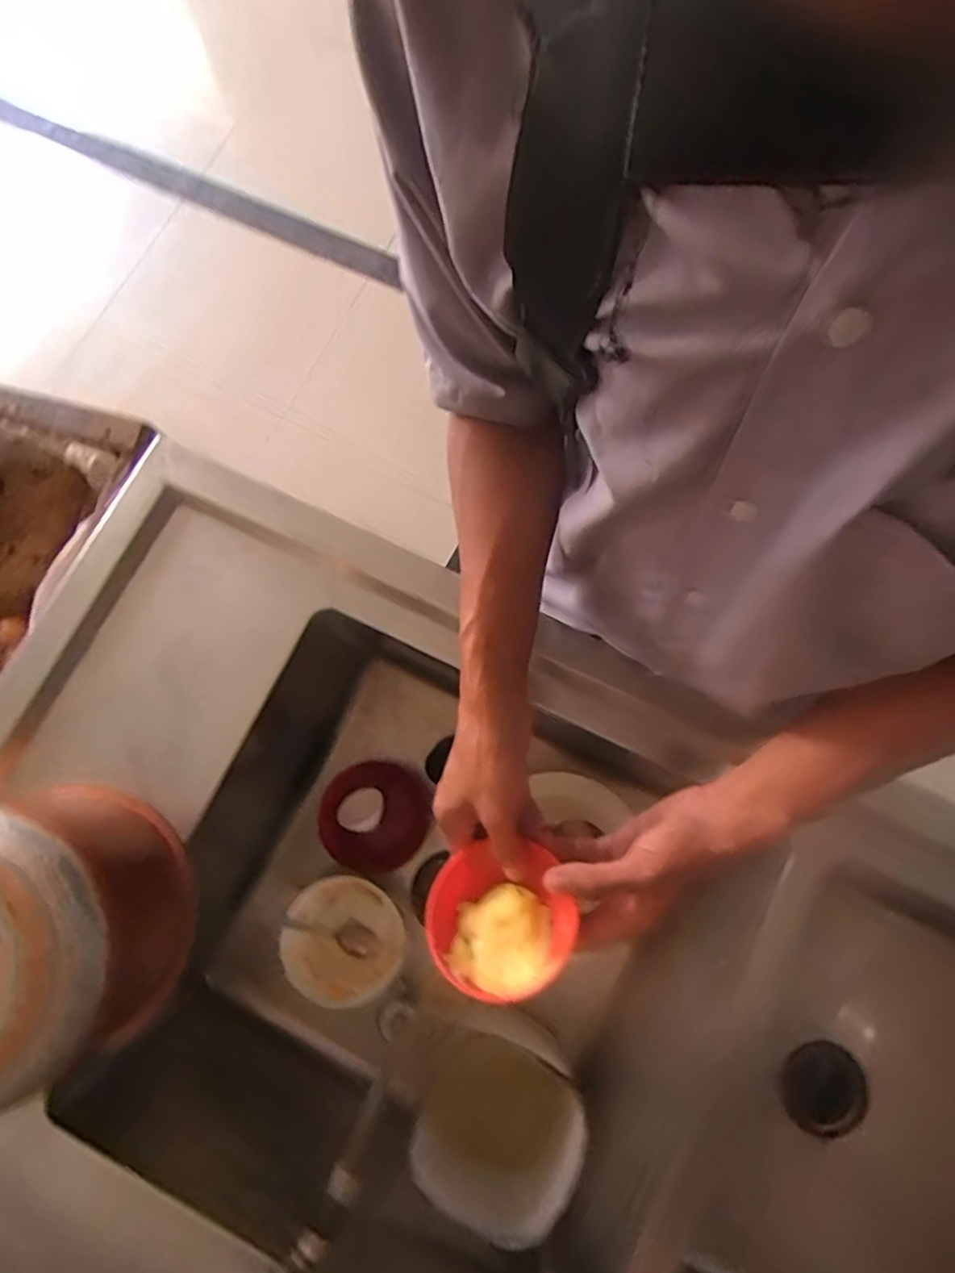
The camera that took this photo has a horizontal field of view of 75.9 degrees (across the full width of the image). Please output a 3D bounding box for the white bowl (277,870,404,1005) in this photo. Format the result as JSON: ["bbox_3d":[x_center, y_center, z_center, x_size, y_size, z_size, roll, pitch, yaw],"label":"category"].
[{"bbox_3d":[-0.172,0.389,0.787,0.148,0.045,0.147,0,78,0],"label":"white bowl"}]

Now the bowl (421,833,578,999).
[{"bbox_3d":[0.016,0.198,0.442,0.097,0.046,0.103,0,78,0],"label":"bowl"}]

